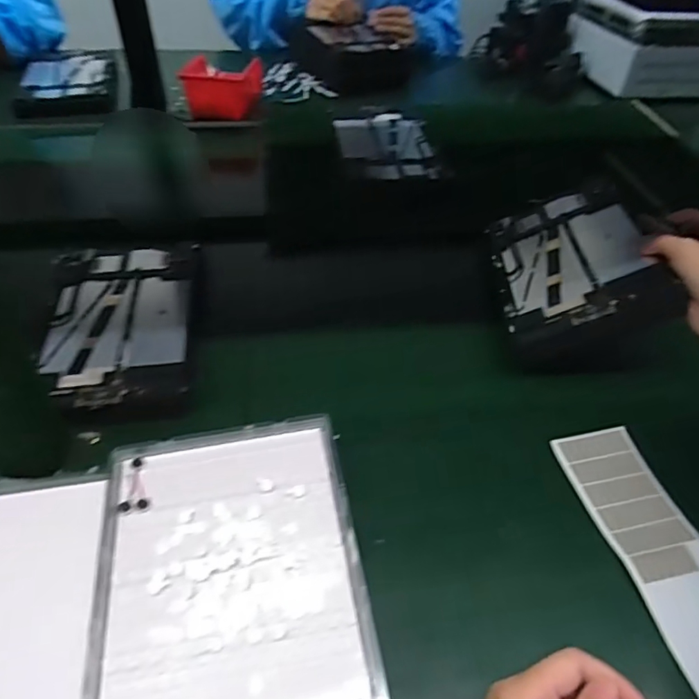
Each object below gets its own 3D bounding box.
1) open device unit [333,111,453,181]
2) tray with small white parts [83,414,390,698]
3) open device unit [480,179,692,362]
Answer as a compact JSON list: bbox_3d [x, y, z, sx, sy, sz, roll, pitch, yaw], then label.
[{"bbox_3d":[0.056,-0.303,0.818,0.139,0.019,0.210,-3,44,-7],"label":"open device unit"},{"bbox_3d":[-0.079,0.152,0.369,0.166,0.033,0.219,-7,46,-10],"label":"tray with small white parts"},{"bbox_3d":[0.234,-0.088,0.581,0.147,0.031,0.264,-24,34,24],"label":"open device unit"}]

